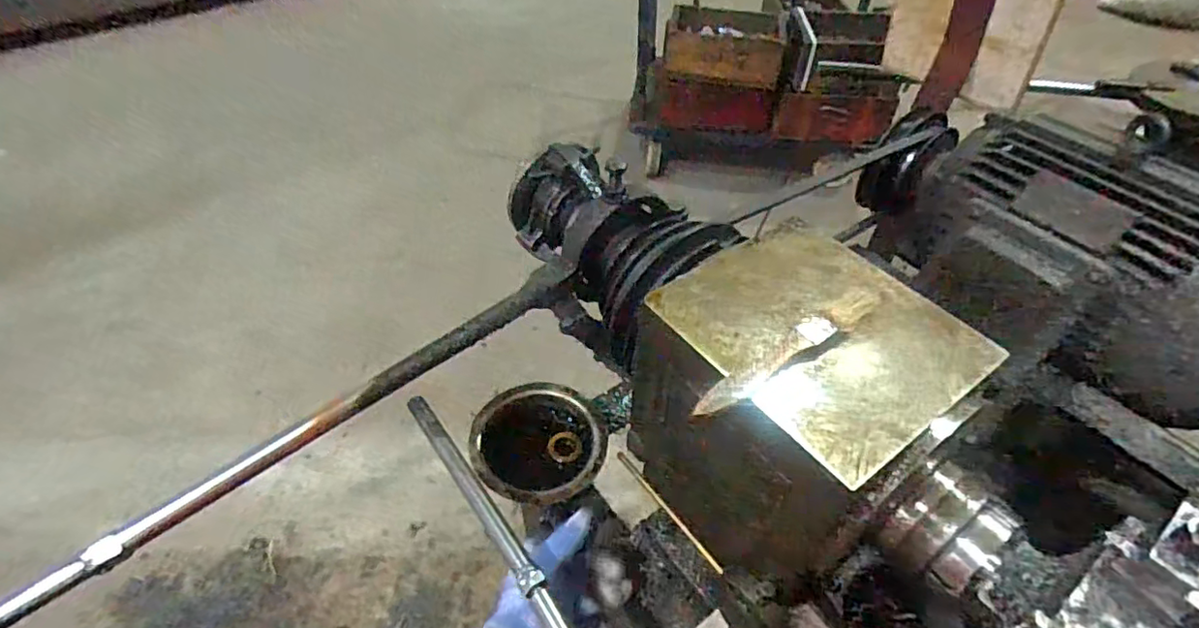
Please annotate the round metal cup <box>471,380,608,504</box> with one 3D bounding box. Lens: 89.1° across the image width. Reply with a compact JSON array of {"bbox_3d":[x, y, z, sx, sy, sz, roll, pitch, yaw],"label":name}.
[{"bbox_3d":[-0.060,0.131,0.614,0.128,0.041,0.132,1,47,-1],"label":"round metal cup"}]

